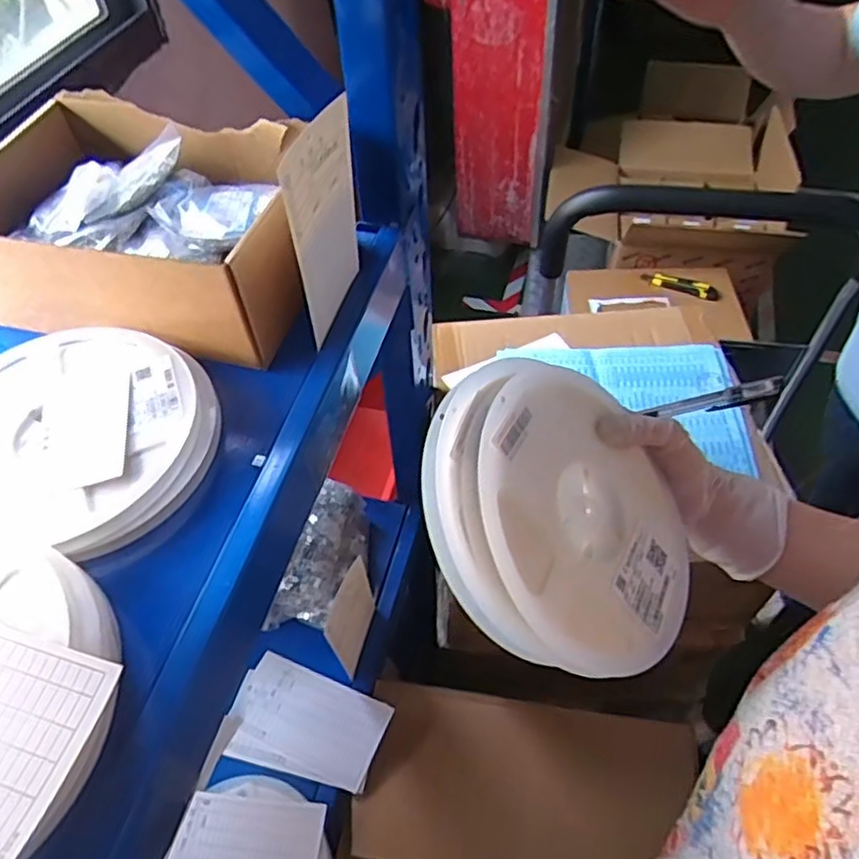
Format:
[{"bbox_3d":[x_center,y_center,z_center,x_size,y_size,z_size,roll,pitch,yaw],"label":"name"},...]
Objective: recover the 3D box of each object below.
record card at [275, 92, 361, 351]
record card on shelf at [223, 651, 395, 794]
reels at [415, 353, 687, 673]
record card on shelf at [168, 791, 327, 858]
[{"bbox_3d":[-0.071,-0.137,0.463,0.009,0.156,0.096,13,59,8],"label":"record card"},{"bbox_3d":[-0.138,0.326,0.744,0.172,0.007,0.109,12,52,17],"label":"record card on shelf"},{"bbox_3d":[0.077,0.047,0.377,0.162,0.027,0.181,-38,93,-41],"label":"reels"},{"bbox_3d":[-0.184,0.415,0.655,0.146,0.006,0.092,0,51,9],"label":"record card on shelf"}]

